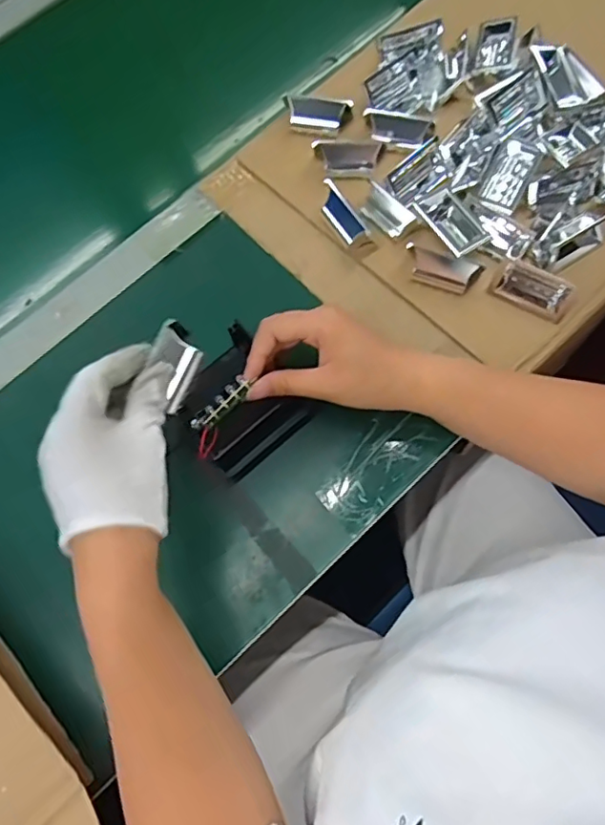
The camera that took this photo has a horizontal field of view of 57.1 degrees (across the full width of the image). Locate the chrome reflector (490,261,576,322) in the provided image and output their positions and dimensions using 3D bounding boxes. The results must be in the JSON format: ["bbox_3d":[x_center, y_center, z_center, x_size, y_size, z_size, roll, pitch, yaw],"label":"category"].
[{"bbox_3d":[0.193,-0.102,0.463,0.059,0.026,0.028,31,77,10],"label":"chrome reflector"}]

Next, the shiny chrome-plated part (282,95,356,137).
[{"bbox_3d":[0.014,-0.274,0.514,0.061,0.023,0.024,6,74,4],"label":"shiny chrome-plated part"}]

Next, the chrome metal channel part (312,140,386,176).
[{"bbox_3d":[0.040,-0.229,0.494,0.060,0.022,0.027,3,74,3],"label":"chrome metal channel part"}]

